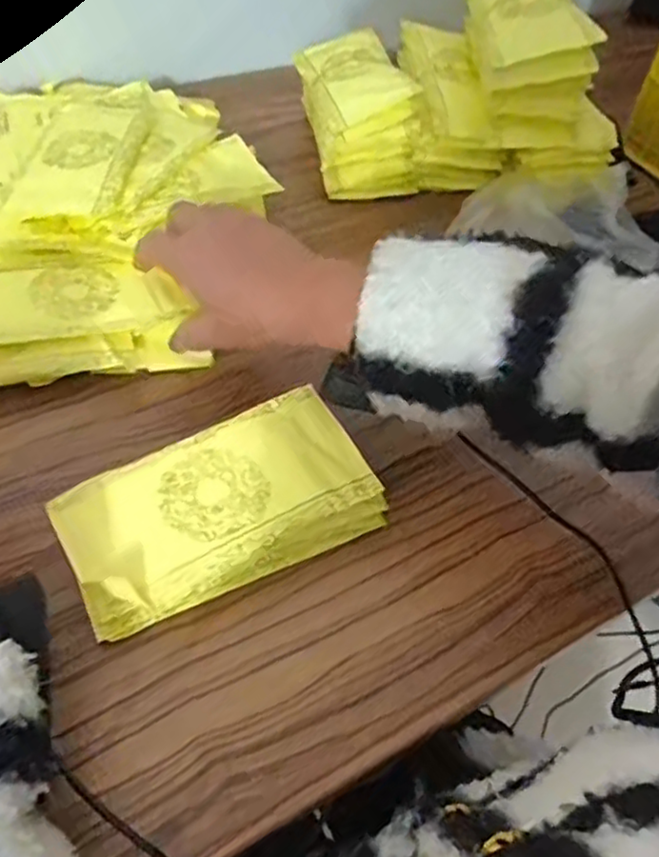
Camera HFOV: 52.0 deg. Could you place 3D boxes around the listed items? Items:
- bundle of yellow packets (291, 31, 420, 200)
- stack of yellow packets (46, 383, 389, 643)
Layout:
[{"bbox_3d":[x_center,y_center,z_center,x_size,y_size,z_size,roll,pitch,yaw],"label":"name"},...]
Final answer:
[{"bbox_3d":[0.025,-0.311,0.659,0.092,0.089,0.165,-6,50,-8],"label":"bundle of yellow packets"},{"bbox_3d":[-0.062,0.046,0.395,0.172,0.041,0.084,-23,54,-21],"label":"stack of yellow packets"}]

